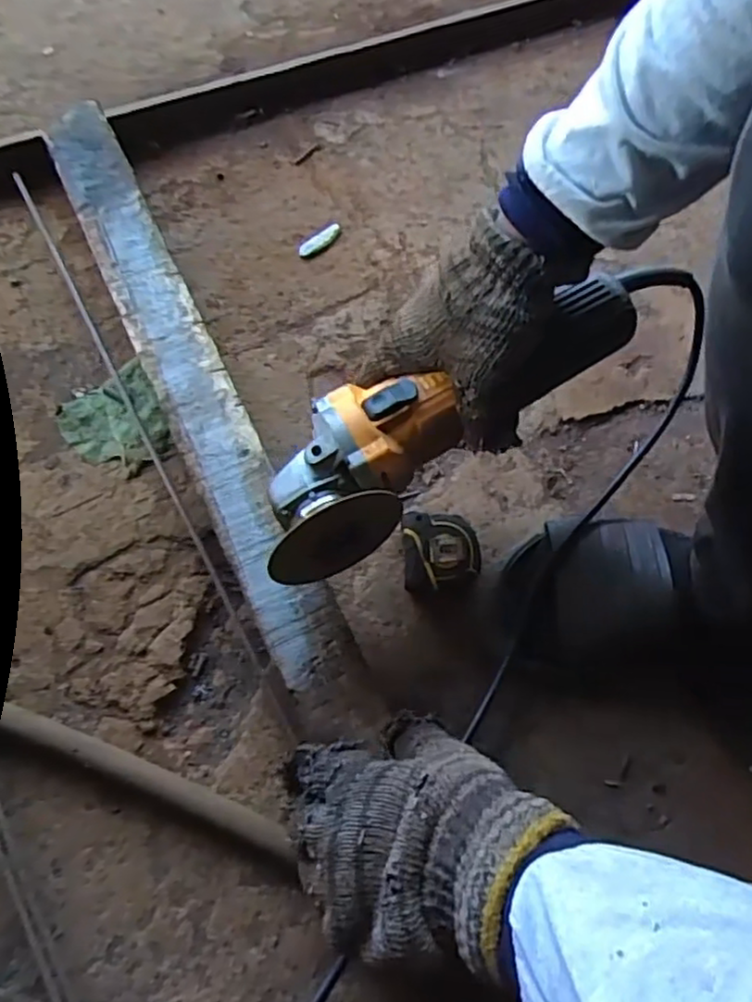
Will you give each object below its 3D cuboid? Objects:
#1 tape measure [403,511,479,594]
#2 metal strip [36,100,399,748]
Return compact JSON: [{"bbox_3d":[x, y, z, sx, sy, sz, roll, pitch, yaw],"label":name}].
[{"bbox_3d":[0.049,0.039,0.508,0.055,0.031,0.057,-3,67,-5],"label":"tape measure"},{"bbox_3d":[-0.144,-0.097,0.514,0.055,0.009,0.577,-25,72,-9],"label":"metal strip"}]

